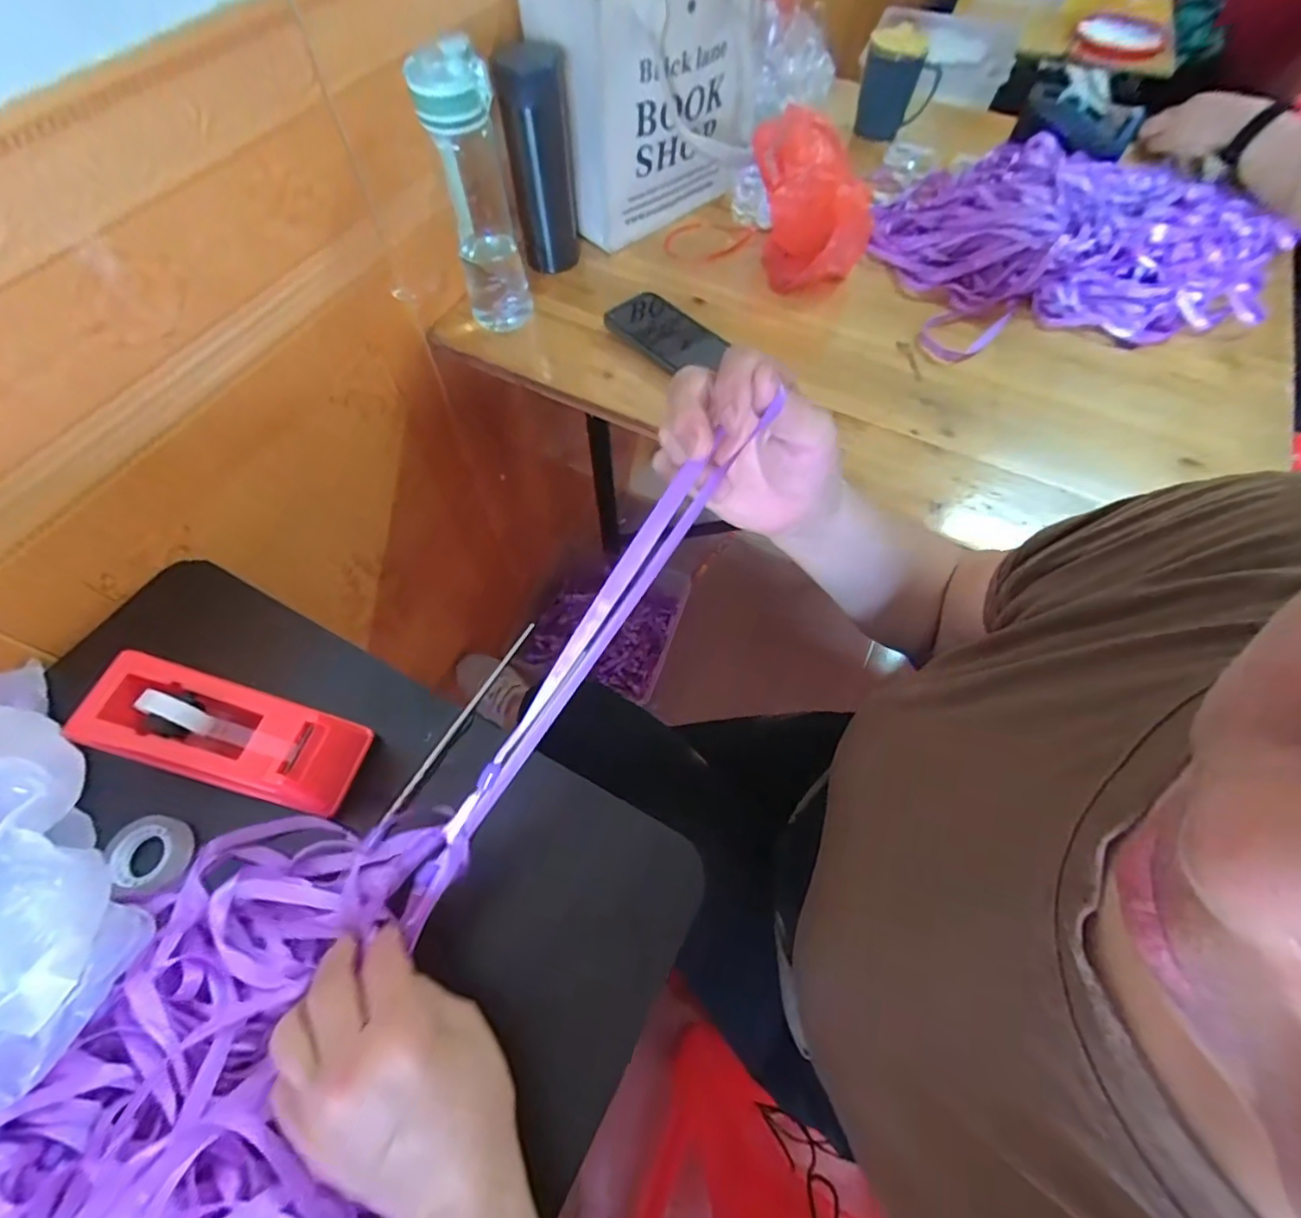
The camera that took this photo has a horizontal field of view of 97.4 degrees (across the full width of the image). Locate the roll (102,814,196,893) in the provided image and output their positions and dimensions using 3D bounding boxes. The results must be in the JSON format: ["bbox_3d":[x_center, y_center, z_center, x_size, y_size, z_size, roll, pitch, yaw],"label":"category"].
[{"bbox_3d":[-0.317,0.154,0.364,0.045,0.016,0.042,11,62,5],"label":"roll"}]

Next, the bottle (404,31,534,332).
[{"bbox_3d":[-0.171,-0.401,0.564,0.067,0.228,0.065,-20,64,-11],"label":"bottle"}]

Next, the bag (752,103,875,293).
[{"bbox_3d":[0.173,-0.445,0.629,0.079,0.139,0.119,-20,64,-11],"label":"bag"}]

